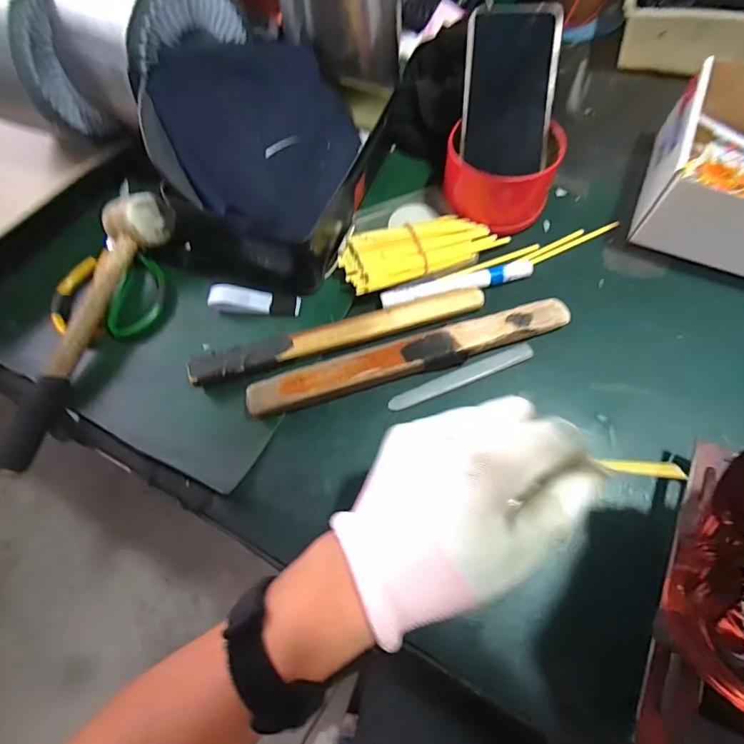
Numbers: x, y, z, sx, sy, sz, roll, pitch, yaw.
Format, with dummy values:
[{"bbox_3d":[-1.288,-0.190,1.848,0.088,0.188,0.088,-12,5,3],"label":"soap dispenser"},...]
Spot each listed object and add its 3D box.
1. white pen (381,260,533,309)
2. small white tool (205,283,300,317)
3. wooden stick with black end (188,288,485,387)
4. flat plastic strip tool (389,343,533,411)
[{"bbox_3d":[0.078,-0.080,0.386,0.140,0.012,0.019,-14,67,-2],"label":"white pen"},{"bbox_3d":[-0.109,-0.065,0.392,0.083,0.008,0.025,9,68,7],"label":"small white tool"},{"bbox_3d":[-0.028,-0.033,0.370,0.254,0.020,0.027,-16,70,-3],"label":"wooden stick with black end"},{"bbox_3d":[0.076,0.004,0.362,0.129,0.005,0.016,-21,68,-5],"label":"flat plastic strip tool"}]

